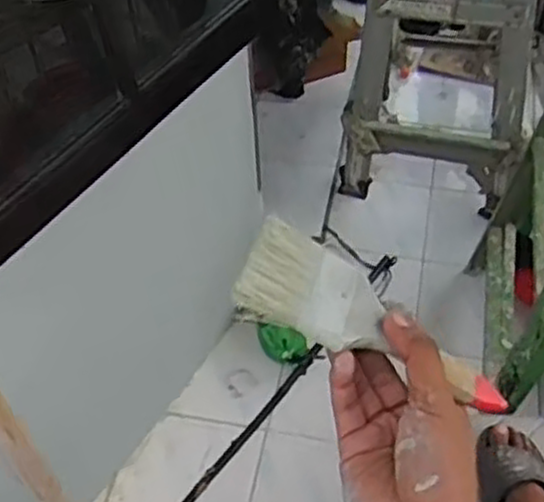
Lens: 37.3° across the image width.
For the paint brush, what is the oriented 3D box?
[{"bbox_3d":[0.060,0.044,0.457,0.168,0.011,0.065,29,47,-11],"label":"paint brush"}]

